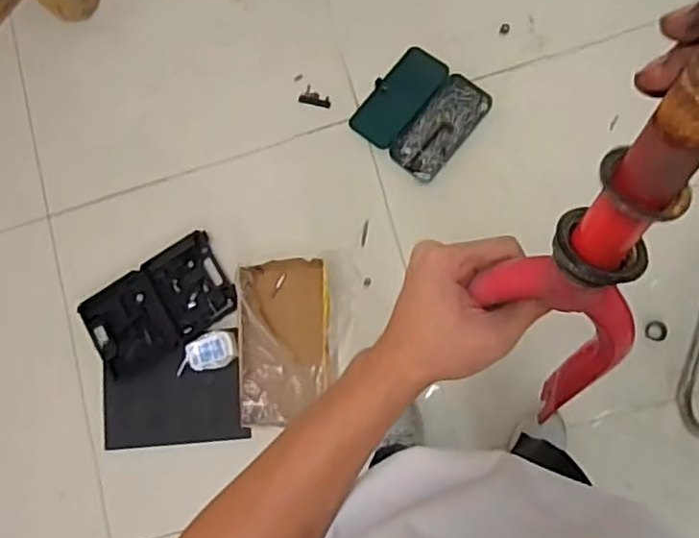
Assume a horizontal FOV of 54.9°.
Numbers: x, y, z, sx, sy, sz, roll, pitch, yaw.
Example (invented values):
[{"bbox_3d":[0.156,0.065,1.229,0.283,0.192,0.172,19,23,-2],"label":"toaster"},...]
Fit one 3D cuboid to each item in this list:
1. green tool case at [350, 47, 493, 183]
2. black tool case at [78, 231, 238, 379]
[{"bbox_3d":[0.164,-0.364,1.555,0.239,0.031,0.251,37,87,13],"label":"green tool case"},{"bbox_3d":[-0.440,0.082,1.560,0.338,0.037,0.210,-32,77,2],"label":"black tool case"}]

